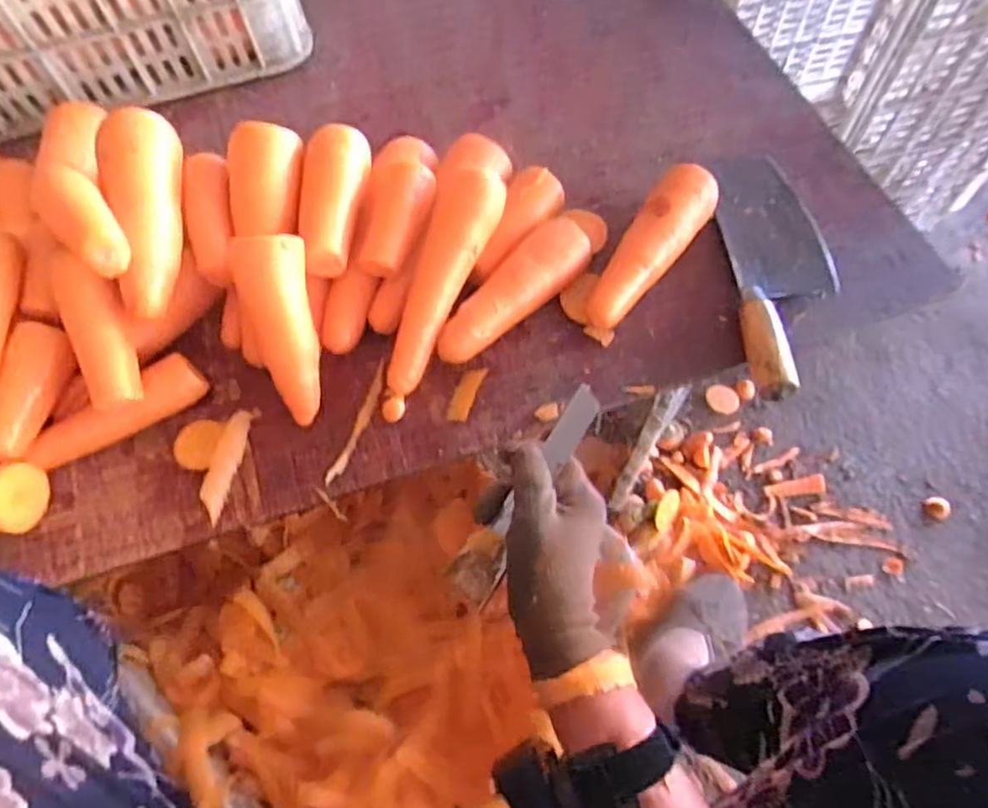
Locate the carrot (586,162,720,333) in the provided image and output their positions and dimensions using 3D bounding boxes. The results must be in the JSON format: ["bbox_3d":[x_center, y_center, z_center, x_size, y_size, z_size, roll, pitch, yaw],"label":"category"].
[{"bbox_3d":[0.131,-0.130,0.553,0.051,0.054,0.167,33,69,17],"label":"carrot"}]

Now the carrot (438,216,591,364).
[{"bbox_3d":[0.014,-0.092,0.540,0.150,0.053,0.044,-41,69,-17],"label":"carrot"}]

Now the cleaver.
[{"bbox_3d":[0.250,-0.124,0.558,0.088,0.031,0.266,0,64,2],"label":"cleaver"}]

